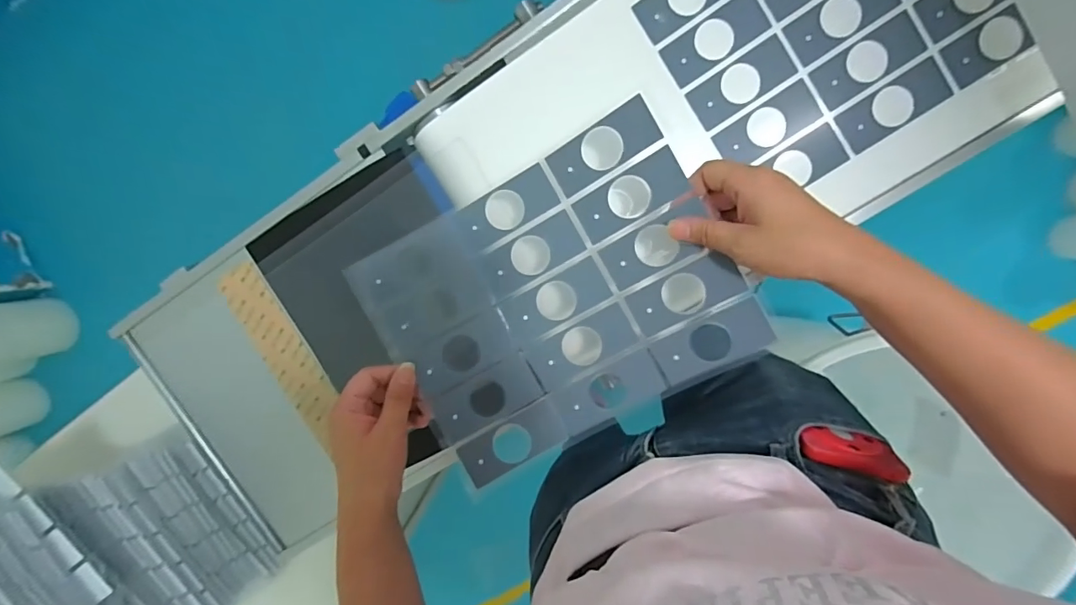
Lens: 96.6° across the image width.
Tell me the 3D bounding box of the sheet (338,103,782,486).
[{"bbox_3d":[0.015,0.003,0.415,0.282,0.030,0.226,-28,94,8],"label":"sheet"}]

